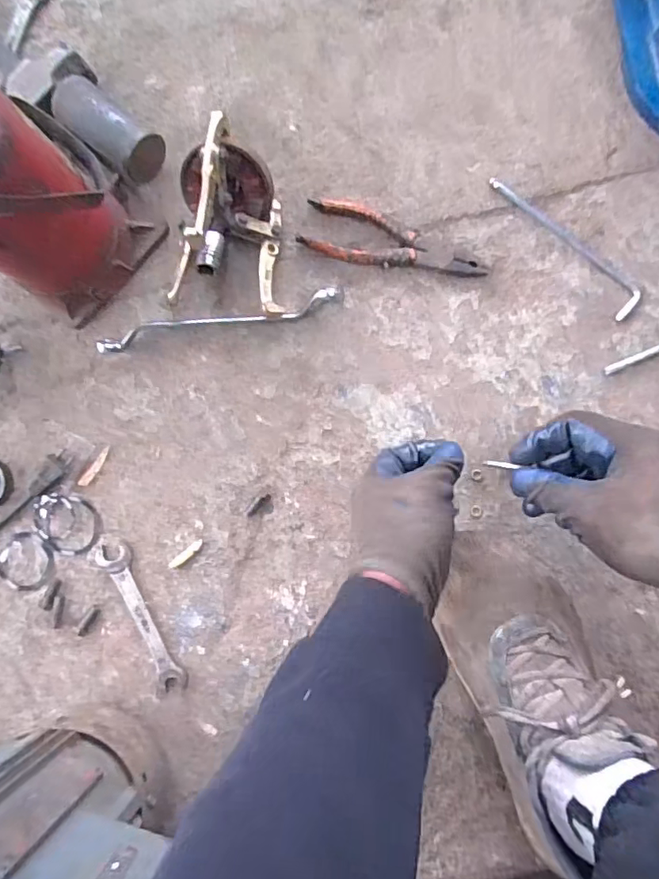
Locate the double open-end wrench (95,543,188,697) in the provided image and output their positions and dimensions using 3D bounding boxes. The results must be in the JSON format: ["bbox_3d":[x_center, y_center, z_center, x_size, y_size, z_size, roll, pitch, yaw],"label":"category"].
[{"bbox_3d":[-0.189,0.177,0.553,0.035,0.007,0.160,-26,86,3],"label":"double open-end wrench"}]

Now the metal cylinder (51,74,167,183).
[{"bbox_3d":[-0.223,-0.314,0.559,0.117,0.048,0.050,40,91,5],"label":"metal cylinder"}]

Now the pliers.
[{"bbox_3d":[0.062,-0.192,0.554,0.185,0.015,0.057,22,89,5],"label":"pliers"}]

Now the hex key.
[{"bbox_3d":[0.234,-0.196,0.542,0.034,0.007,0.186,-40,85,2],"label":"hex key"}]

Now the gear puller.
[{"bbox_3d":[-0.096,-0.208,0.520,0.112,0.105,0.154,8,88,5],"label":"gear puller"}]

